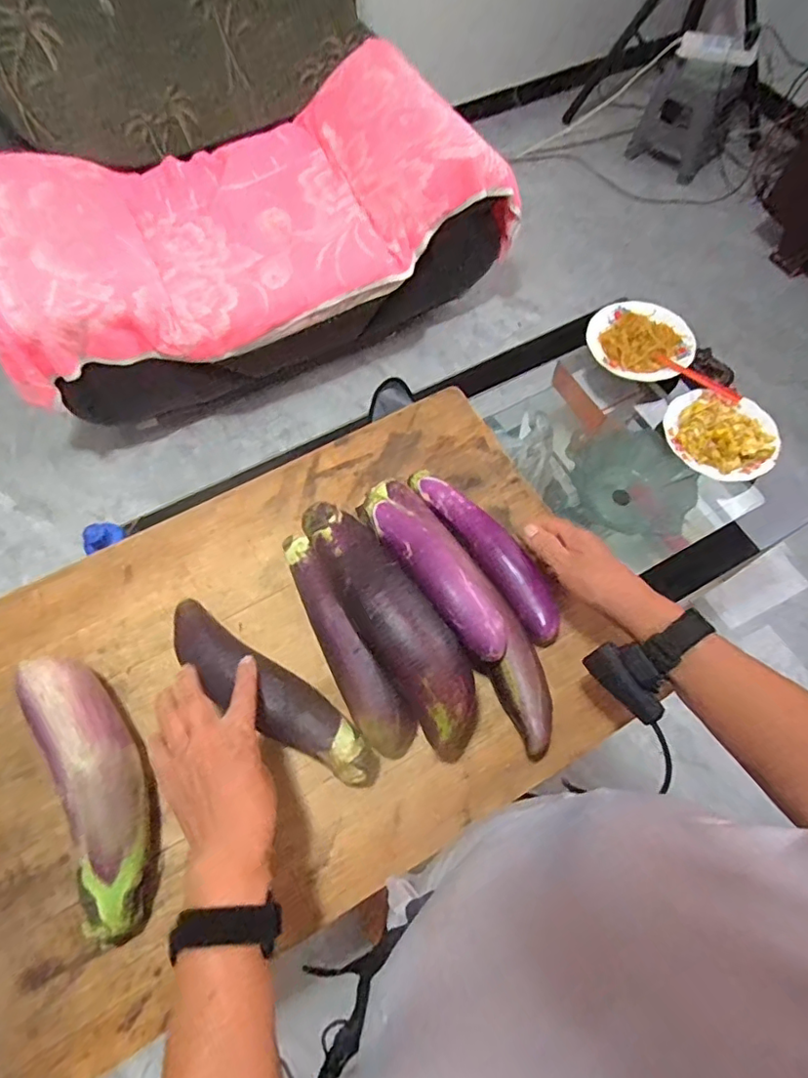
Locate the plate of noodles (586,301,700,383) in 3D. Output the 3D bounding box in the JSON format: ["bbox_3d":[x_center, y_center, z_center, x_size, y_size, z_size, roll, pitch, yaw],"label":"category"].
[{"bbox_3d":[0.474,-0.399,1.115,0.171,0.035,0.201,-34,69,-14],"label":"plate of noodles"}]

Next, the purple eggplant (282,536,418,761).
[{"bbox_3d":[-0.063,0.095,0.528,0.044,0.065,0.229,-30,68,-12],"label":"purple eggplant"}]

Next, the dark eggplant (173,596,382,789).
[{"bbox_3d":[-0.128,0.142,0.517,0.242,0.051,0.053,33,70,15],"label":"dark eggplant"}]

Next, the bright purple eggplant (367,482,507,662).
[{"bbox_3d":[0.023,0.025,0.520,0.050,0.046,0.206,-30,68,-12],"label":"bright purple eggplant"}]

